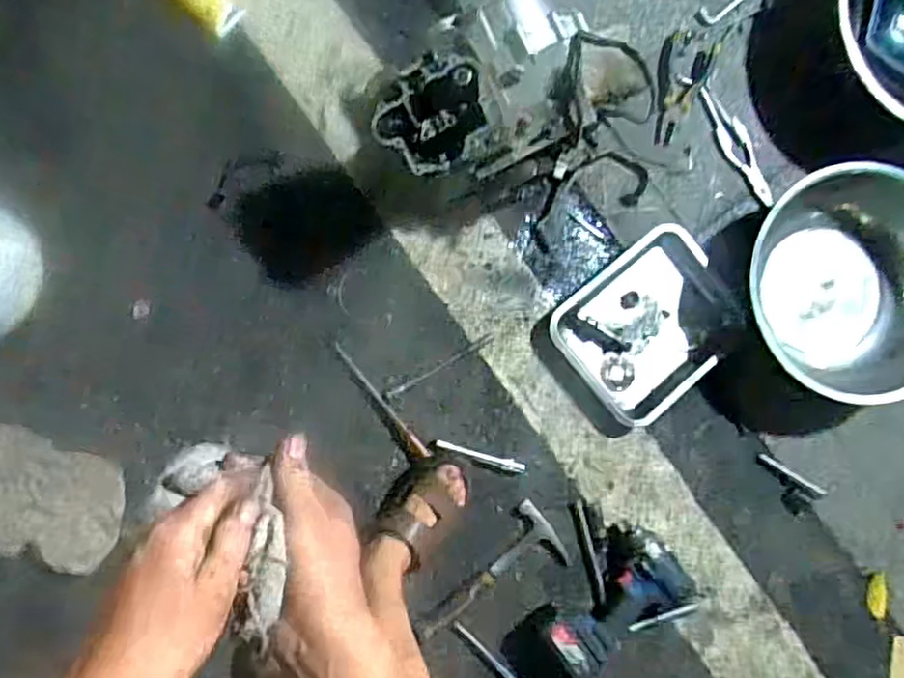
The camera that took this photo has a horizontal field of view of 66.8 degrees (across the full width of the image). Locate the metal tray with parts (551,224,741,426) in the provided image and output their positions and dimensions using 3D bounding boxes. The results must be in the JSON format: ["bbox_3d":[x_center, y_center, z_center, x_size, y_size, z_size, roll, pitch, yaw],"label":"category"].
[{"bbox_3d":[0.342,-0.024,1.175,0.289,0.033,0.243,-40,92,-5],"label":"metal tray with parts"}]

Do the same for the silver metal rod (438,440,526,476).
[{"bbox_3d":[0.049,0.195,1.135,0.153,0.010,0.020,19,87,-4],"label":"silver metal rod"}]

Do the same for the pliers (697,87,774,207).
[{"bbox_3d":[0.508,-0.346,1.217,0.055,0.024,0.234,-31,91,-5],"label":"pliers"}]

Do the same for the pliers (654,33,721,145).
[{"bbox_3d":[0.387,-0.438,1.198,0.087,0.034,0.196,26,86,-4],"label":"pliers"}]

